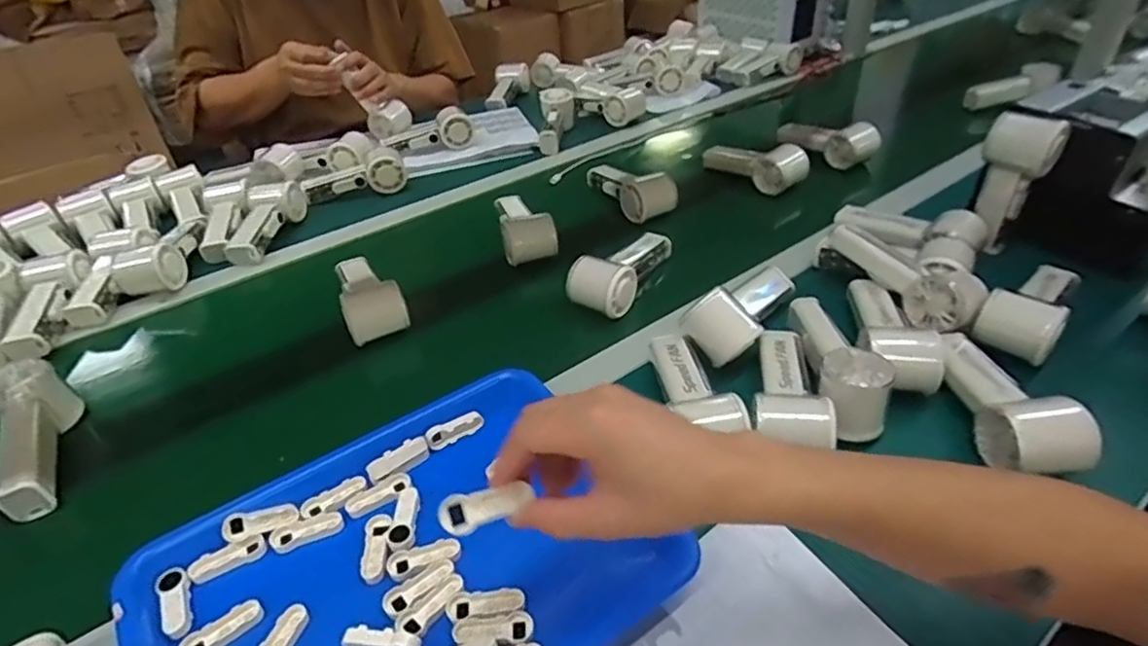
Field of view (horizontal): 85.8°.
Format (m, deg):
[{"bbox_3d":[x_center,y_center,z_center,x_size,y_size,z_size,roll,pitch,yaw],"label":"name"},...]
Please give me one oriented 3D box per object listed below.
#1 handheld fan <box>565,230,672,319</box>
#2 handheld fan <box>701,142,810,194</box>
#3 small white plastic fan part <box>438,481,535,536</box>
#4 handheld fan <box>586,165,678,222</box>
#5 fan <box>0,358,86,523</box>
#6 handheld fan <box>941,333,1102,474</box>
[{"bbox_3d":[0.056,-0.056,0.697,0.065,0.065,0.140,22,44,30],"label":"handheld fan"},{"bbox_3d":[0.264,-0.240,0.904,0.060,0.057,0.170,-20,40,-20],"label":"handheld fan"},{"bbox_3d":[-0.048,0.101,0.339,0.050,0.011,0.020,-13,70,-17],"label":"small white plastic fan part"},{"bbox_3d":[0.071,-0.193,0.850,0.056,0.049,0.154,-25,42,-25],"label":"handheld fan"},{"bbox_3d":[-0.467,0.098,0.531,0.051,0.062,0.146,-24,42,-24],"label":"fan"},{"bbox_3d":[0.349,0.055,0.498,0.069,0.045,0.144,2,38,8],"label":"handheld fan"}]

